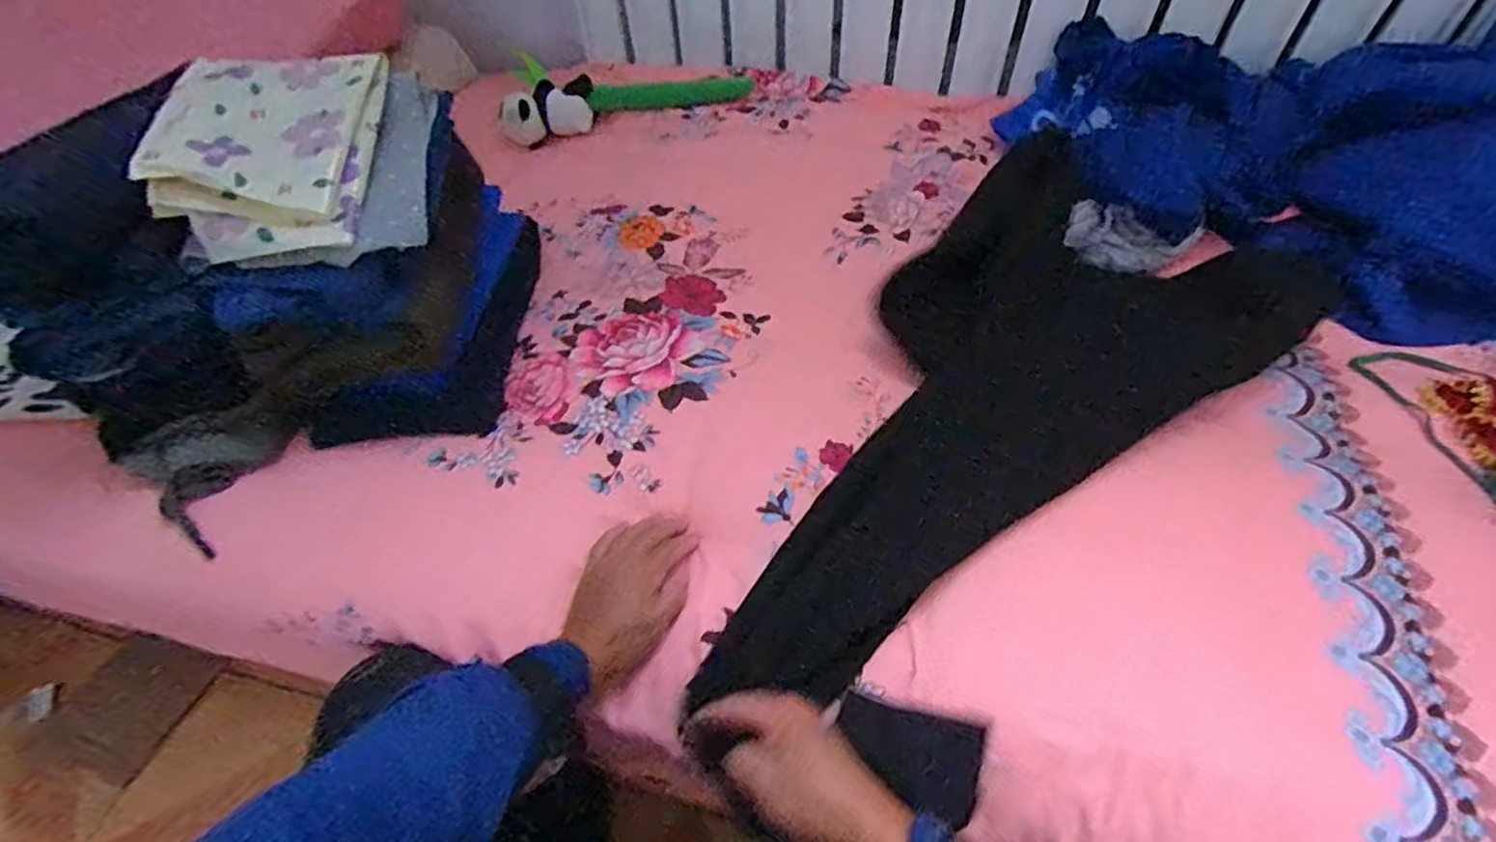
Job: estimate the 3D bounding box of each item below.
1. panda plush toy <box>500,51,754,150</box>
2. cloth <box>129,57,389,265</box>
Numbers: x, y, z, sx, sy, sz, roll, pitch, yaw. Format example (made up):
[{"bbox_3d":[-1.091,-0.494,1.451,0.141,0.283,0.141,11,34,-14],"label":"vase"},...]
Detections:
[{"bbox_3d":[-0.177,-0.486,0.998,0.365,0.063,0.122,-9,52,-1],"label":"panda plush toy"},{"bbox_3d":[-0.403,-0.234,0.574,0.157,0.047,0.191,2,69,-6],"label":"cloth"}]

